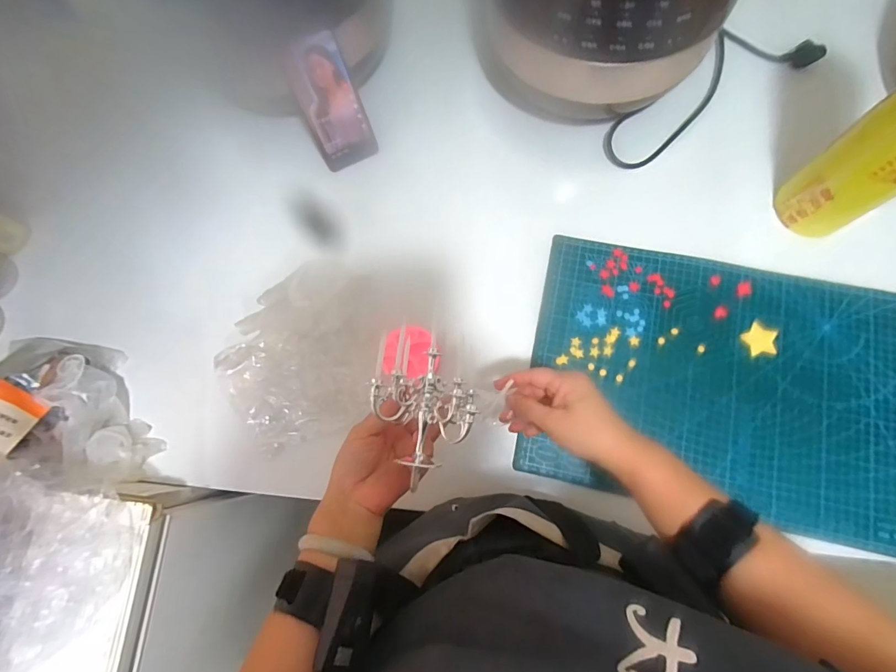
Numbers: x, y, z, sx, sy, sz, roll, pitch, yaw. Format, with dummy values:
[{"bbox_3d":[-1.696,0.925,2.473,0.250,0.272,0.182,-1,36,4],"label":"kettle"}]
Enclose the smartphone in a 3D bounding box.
[{"bbox_3d":[-0.145,-0.288,0.548,0.074,0.154,0.010,-22,52,-4],"label":"smartphone"}]

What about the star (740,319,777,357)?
[{"bbox_3d":[0.381,0.004,0.527,0.039,0.004,0.040,-23,76,-4],"label":"star"}]

